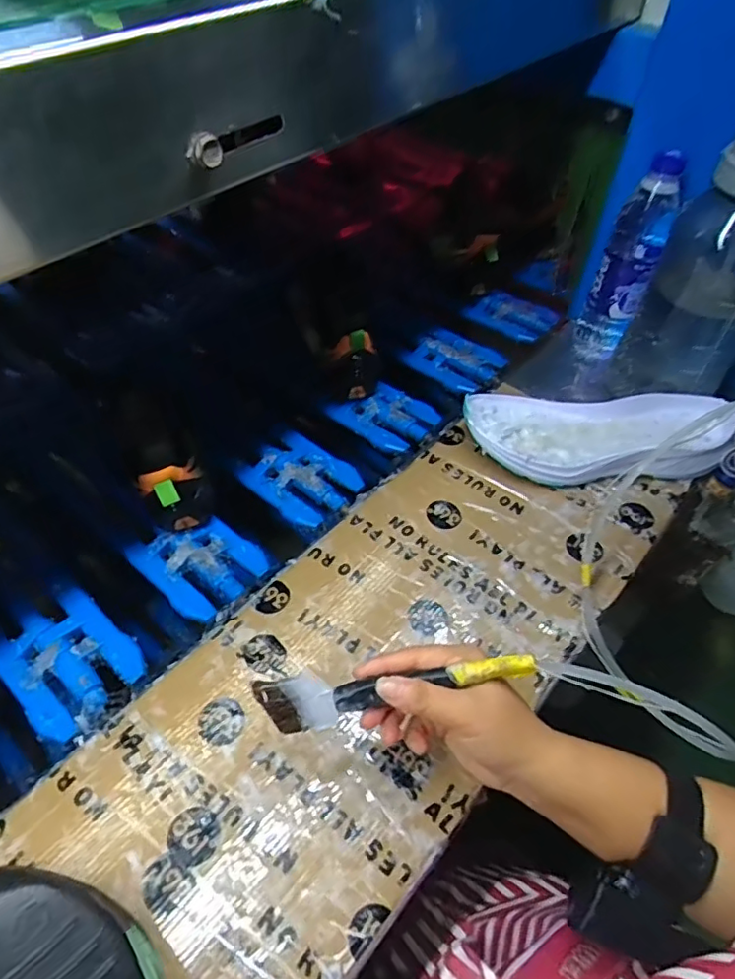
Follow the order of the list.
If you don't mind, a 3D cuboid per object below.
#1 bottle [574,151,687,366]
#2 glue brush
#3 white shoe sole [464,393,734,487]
[{"bbox_3d":[0.285,-0.240,0.651,0.055,0.220,0.066,2,51,-1],"label":"bottle"},{"bbox_3d":[0.015,0.123,0.370,0.175,0.009,0.035,-13,83,7],"label":"glue brush"},{"bbox_3d":[0.231,-0.054,0.611,0.263,0.063,0.107,2,51,-1],"label":"white shoe sole"}]

